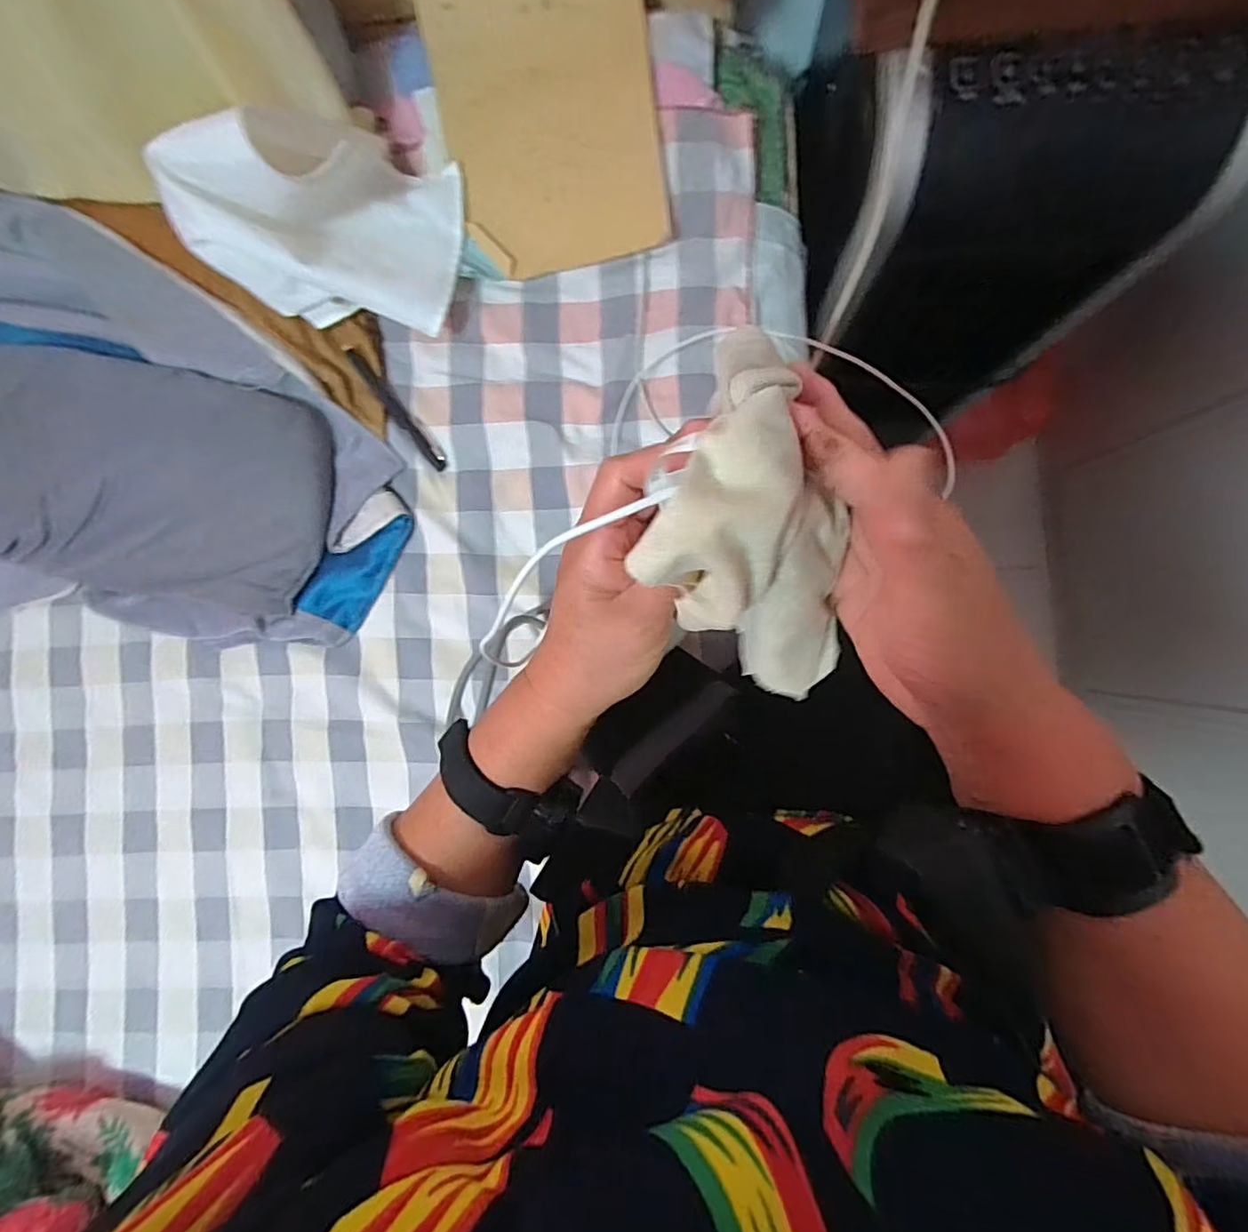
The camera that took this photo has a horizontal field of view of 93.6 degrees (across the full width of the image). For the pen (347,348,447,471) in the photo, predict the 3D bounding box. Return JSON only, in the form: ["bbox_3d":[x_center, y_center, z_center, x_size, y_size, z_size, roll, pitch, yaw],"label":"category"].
[{"bbox_3d":[-0.210,-0.189,0.538,0.015,0.014,0.133,-39,86,2],"label":"pen"}]

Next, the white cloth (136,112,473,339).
[{"bbox_3d":[-0.237,-0.335,0.467,0.177,0.135,0.156,10,89,5],"label":"white cloth"}]

